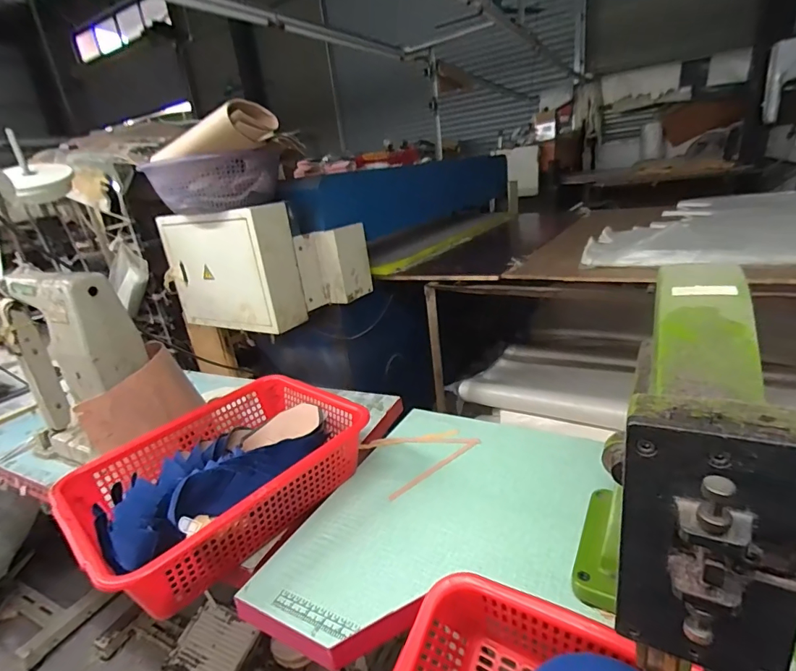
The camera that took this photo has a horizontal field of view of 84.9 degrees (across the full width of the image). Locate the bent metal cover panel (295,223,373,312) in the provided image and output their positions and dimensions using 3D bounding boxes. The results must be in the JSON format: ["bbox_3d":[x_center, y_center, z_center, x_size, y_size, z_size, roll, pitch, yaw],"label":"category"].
[{"bbox_3d":[-0.201,-0.229,1.442,0.095,0.233,0.242,8,25,34],"label":"bent metal cover panel"}]

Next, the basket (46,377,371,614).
[{"bbox_3d":[-0.282,0.227,0.729,0.315,0.125,0.437,11,27,40],"label":"basket"}]

